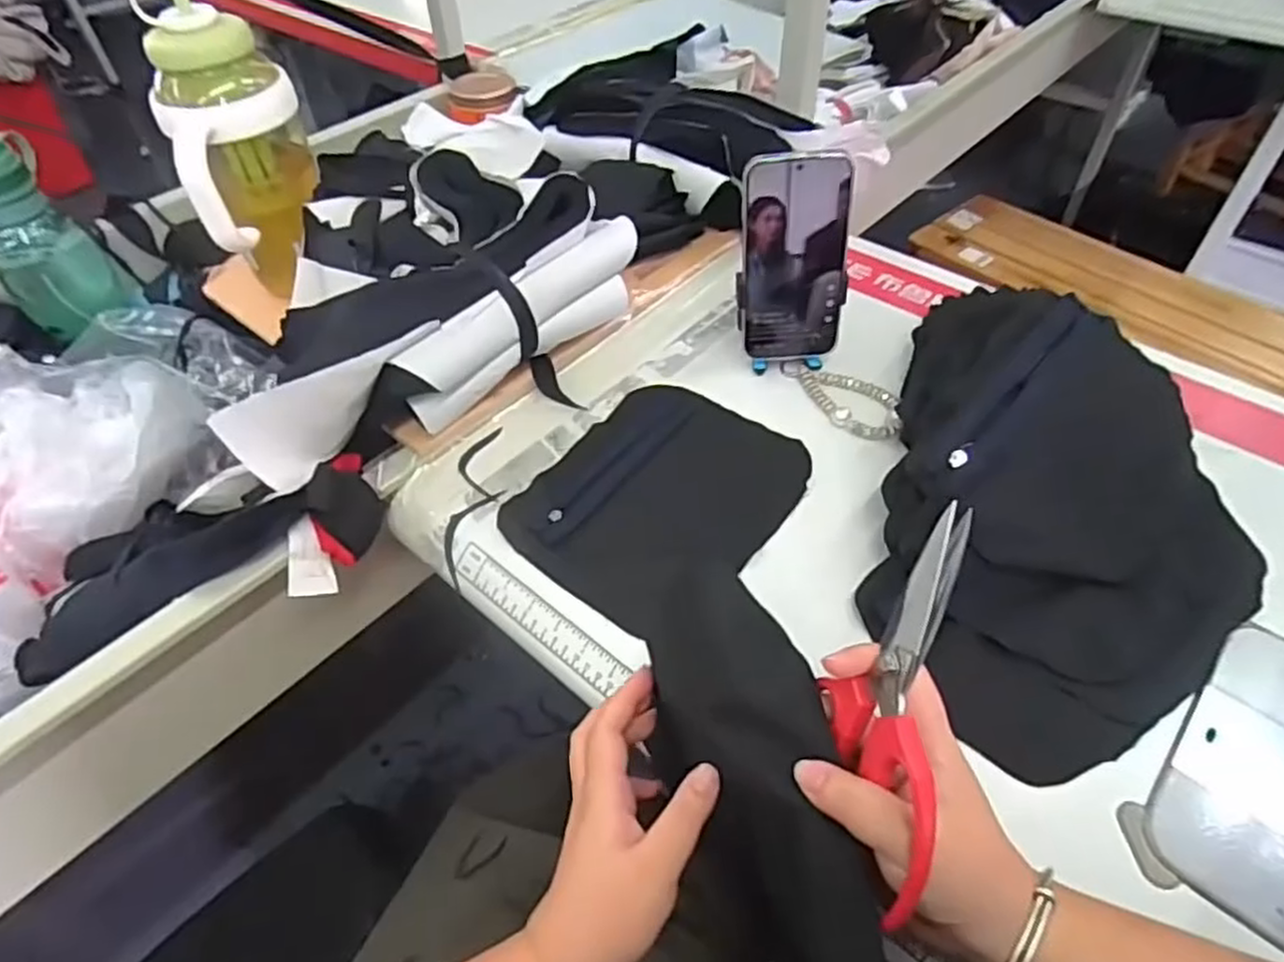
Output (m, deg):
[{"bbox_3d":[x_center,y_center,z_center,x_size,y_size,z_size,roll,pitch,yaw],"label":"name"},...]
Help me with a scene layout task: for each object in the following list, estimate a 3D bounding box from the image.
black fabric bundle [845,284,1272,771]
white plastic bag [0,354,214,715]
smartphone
[{"bbox_3d":[0.280,0.011,0.484,0.226,0.130,0.314,13,50,13],"label":"black fabric bundle"},{"bbox_3d":[-0.491,0.010,0.576,0.197,0.124,0.278,15,51,15],"label":"white plastic bag"},{"bbox_3d":[0.119,-0.169,0.580,0.081,0.163,0.014,-4,37,6],"label":"smartphone"}]

